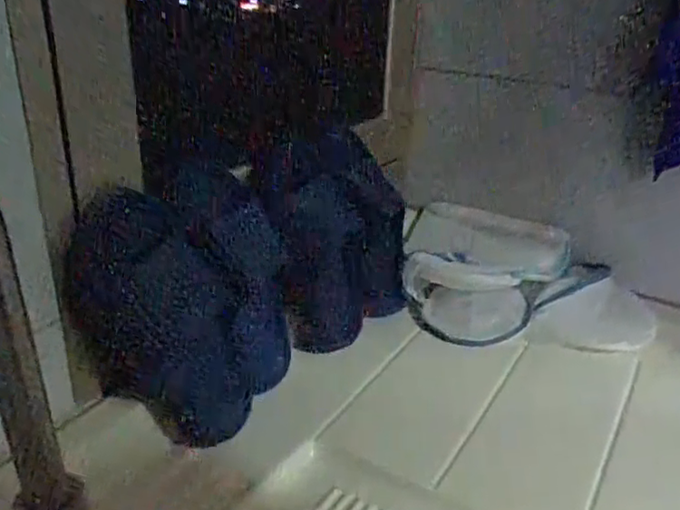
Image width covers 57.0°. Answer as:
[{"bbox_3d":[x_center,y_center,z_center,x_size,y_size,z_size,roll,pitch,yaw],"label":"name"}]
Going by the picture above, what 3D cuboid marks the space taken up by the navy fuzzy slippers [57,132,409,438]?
[{"bbox_3d":[-0.097,0.030,0.732,0.407,0.278,0.123,-21,34,-40],"label":"navy fuzzy slippers"}]

